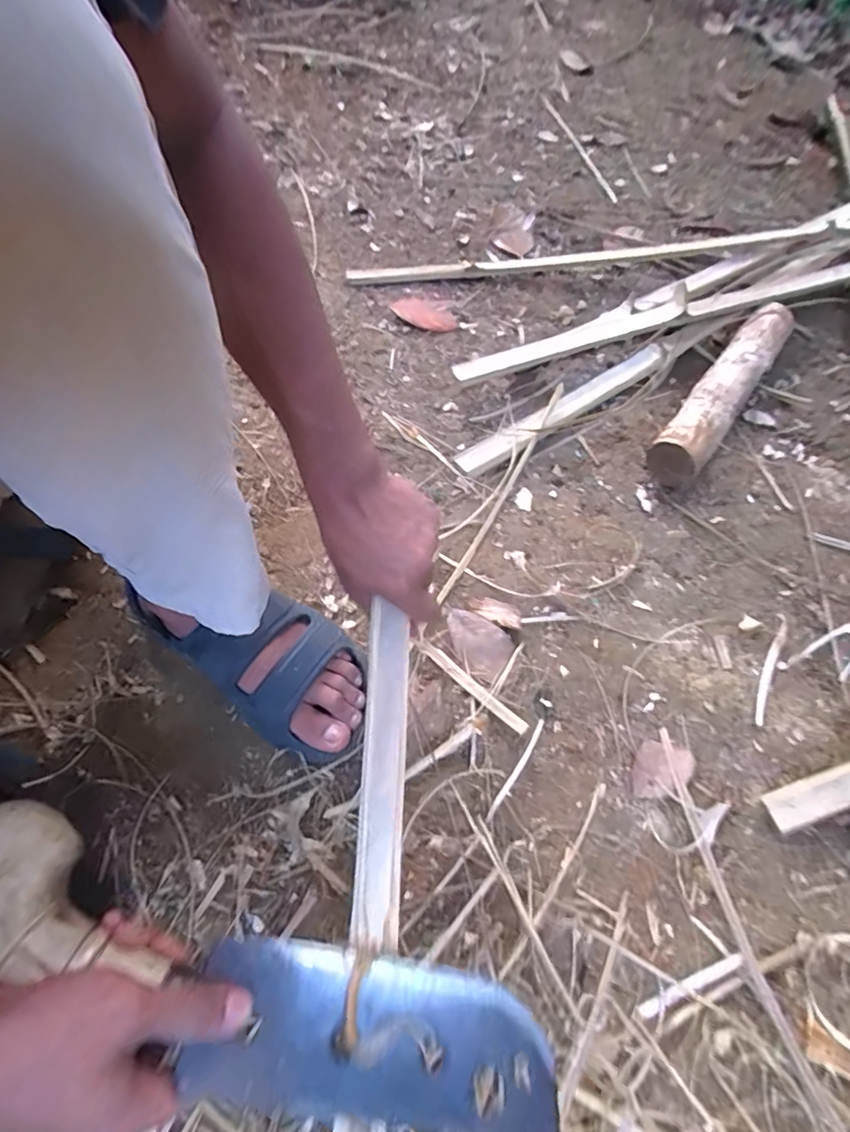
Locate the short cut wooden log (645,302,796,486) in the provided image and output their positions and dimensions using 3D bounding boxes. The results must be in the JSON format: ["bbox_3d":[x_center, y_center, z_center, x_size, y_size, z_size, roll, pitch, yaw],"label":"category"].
[{"bbox_3d":[0.373,-0.219,0.652,0.057,0.065,0.309,35,68,17],"label":"short cut wooden log"}]

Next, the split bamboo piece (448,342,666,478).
[{"bbox_3d":[0.170,-0.197,0.652,0.312,0.028,0.047,-32,67,-16],"label":"split bamboo piece"}]

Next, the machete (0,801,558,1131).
[{"bbox_3d":[-0.102,0.242,0.298,0.366,0.025,0.081,23,64,-2],"label":"machete"}]

